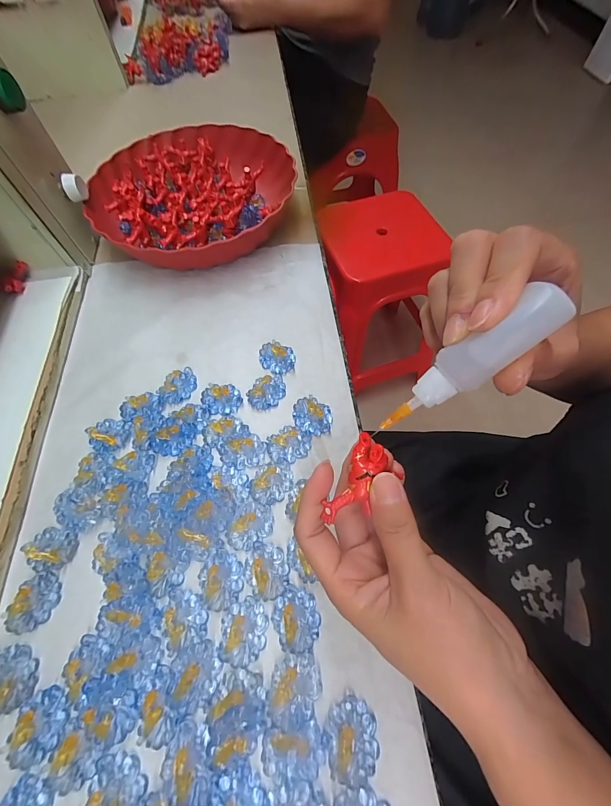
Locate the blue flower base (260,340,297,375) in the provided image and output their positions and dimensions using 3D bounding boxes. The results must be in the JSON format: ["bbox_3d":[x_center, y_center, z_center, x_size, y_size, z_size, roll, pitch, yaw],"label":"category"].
[{"bbox_3d":[-0.027,-0.044,0.314,0.035,0.006,0.030,21,65,12],"label":"blue flower base"}]

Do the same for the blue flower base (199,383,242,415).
[{"bbox_3d":[-0.076,-0.005,0.297,0.036,0.006,0.029,3,62,2],"label":"blue flower base"}]

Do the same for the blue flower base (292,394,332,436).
[{"bbox_3d":[0.006,0.011,0.286,0.036,0.006,0.030,31,67,16],"label":"blue flower base"}]

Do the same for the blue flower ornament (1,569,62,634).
[{"bbox_3d":[-0.190,0.139,0.228,0.028,0.007,0.036,12,63,7],"label":"blue flower ornament"}]

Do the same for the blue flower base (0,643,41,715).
[{"bbox_3d":[-0.189,0.174,0.209,0.026,0.010,0.038,-37,68,-17],"label":"blue flower base"}]

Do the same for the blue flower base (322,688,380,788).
[{"bbox_3d":[0.027,0.194,0.188,0.031,0.010,0.038,-16,63,-8],"label":"blue flower base"}]

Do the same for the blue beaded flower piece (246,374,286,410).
[{"bbox_3d":[-0.035,-0.011,0.300,0.030,0.004,0.038,34,68,17],"label":"blue beaded flower piece"}]

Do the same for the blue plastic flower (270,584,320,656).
[{"bbox_3d":[-0.006,0.145,0.219,0.033,0.004,0.033,0,62,1],"label":"blue plastic flower"}]

